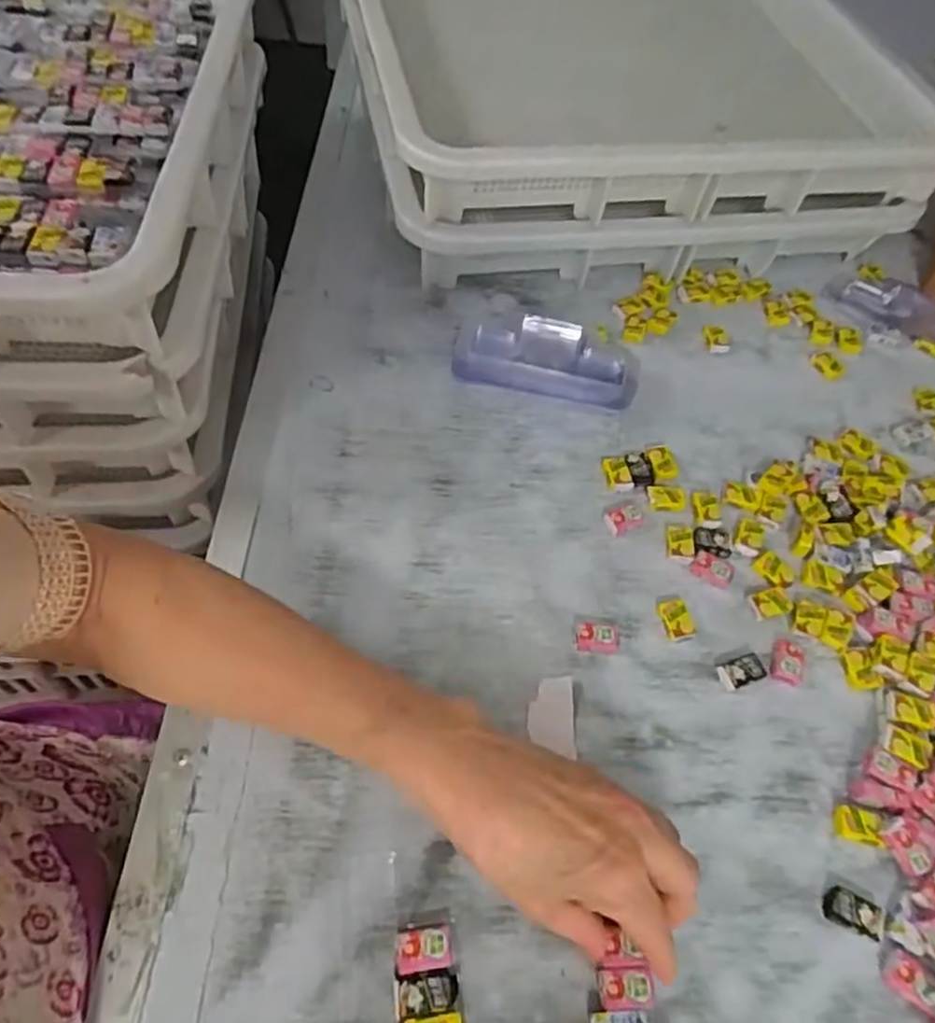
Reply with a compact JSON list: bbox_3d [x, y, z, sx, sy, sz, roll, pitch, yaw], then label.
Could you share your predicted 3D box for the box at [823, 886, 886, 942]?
[{"bbox_3d":[0.200,0.207,0.363,0.030,0.007,0.018,19,56,9],"label":"box"}]

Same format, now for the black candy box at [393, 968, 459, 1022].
[{"bbox_3d":[-0.019,0.227,0.330,0.030,0.009,0.018,-5,56,-7],"label":"black candy box"}]

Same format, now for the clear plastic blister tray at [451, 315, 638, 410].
[{"bbox_3d":[0.064,-0.122,0.559,0.139,0.029,0.069,11,55,4],"label":"clear plastic blister tray"}]

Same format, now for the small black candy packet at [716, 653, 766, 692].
[{"bbox_3d":[0.169,0.099,0.433,0.028,0.010,0.016,-14,58,-13],"label":"small black candy packet"}]

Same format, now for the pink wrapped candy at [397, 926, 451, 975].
[{"bbox_3d":[-0.021,0.212,0.339,0.026,0.009,0.020,-2,56,-5],"label":"pink wrapped candy"}]

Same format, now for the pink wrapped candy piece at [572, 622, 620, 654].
[{"bbox_3d":[0.080,0.079,0.436,0.029,0.009,0.017,3,55,-1],"label":"pink wrapped candy piece"}]

